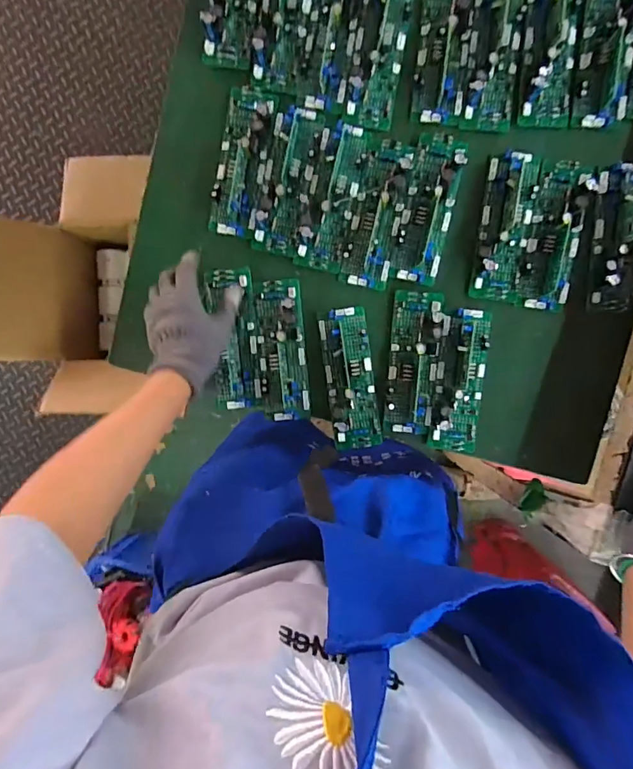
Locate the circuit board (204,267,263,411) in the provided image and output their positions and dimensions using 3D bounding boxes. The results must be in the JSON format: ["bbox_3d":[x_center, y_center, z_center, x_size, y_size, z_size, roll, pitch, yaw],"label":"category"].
[{"bbox_3d":[-0.105,-0.058,0.577,0.062,0.035,0.176,-5,92,3],"label":"circuit board"}]

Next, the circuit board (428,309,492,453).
[{"bbox_3d":[0.181,-0.005,0.570,0.063,0.030,0.176,5,95,2],"label":"circuit board"}]

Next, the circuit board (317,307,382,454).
[{"bbox_3d":[0.043,-0.007,0.575,0.061,0.031,0.179,-8,95,3],"label":"circuit board"}]

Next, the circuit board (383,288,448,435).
[{"bbox_3d":[0.127,-0.026,0.571,0.067,0.024,0.177,5,95,2],"label":"circuit board"}]

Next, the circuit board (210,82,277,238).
[{"bbox_3d":[-0.094,-0.278,0.562,0.061,0.025,0.177,11,95,1],"label":"circuit board"}]

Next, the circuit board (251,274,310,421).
[{"bbox_3d":[-0.050,-0.043,0.575,0.070,0.030,0.177,-5,95,3],"label":"circuit board"}]

